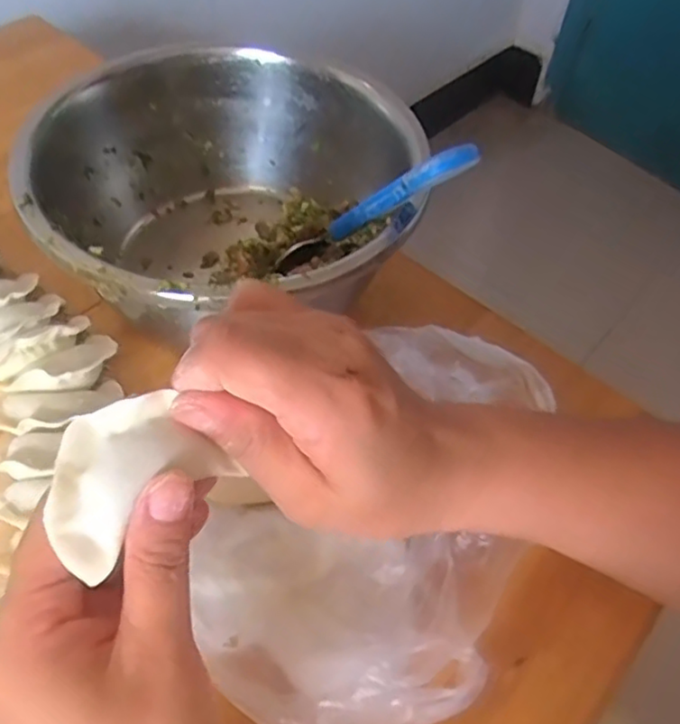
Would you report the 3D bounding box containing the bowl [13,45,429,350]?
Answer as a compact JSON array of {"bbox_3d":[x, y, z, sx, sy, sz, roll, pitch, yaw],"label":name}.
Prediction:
[{"bbox_3d":[-0.062,-0.087,0.383,0.199,0.093,0.213,2,53,-3],"label":"bowl"}]

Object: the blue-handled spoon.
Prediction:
[{"bbox_3d":[0.011,-0.074,0.337,0.015,0.142,0.025,47,56,-18],"label":"blue-handled spoon"}]

